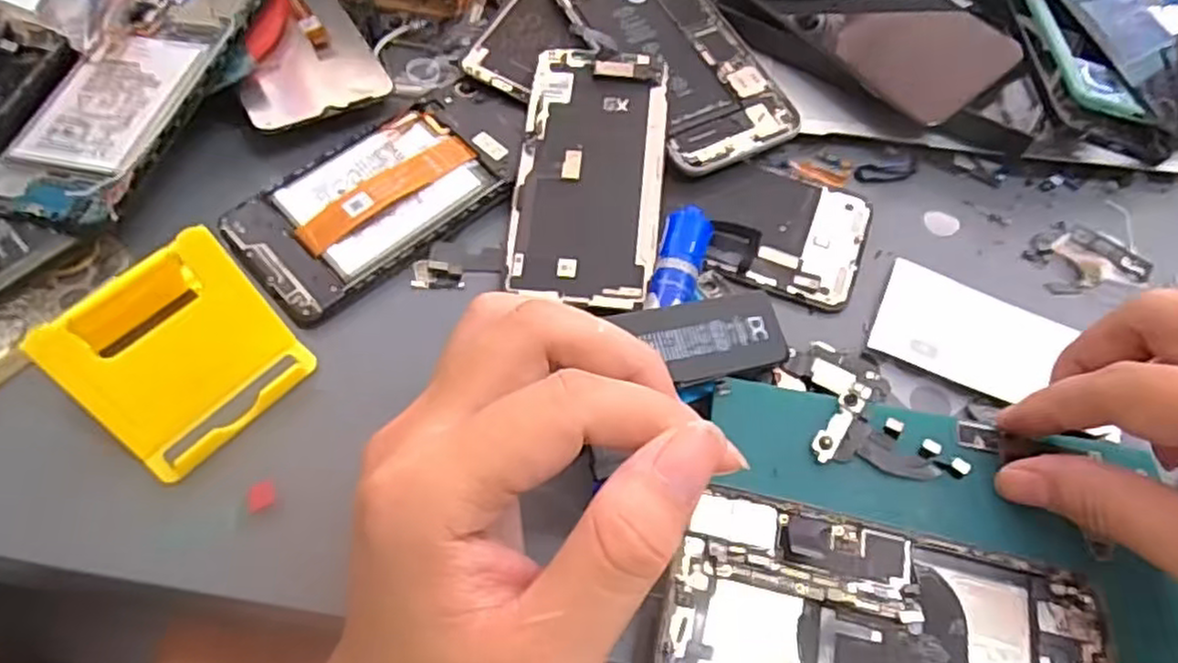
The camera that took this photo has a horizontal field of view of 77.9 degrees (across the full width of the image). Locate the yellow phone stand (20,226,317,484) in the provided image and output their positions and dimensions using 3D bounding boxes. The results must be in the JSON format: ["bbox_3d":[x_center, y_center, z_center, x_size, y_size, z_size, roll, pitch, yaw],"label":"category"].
[{"bbox_3d":[-0.159,0.003,0.276,0.074,0.048,0.072,34,62,18],"label":"yellow phone stand"}]

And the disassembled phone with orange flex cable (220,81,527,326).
[{"bbox_3d":[-0.092,-0.068,0.338,0.143,0.011,0.068,-37,66,-23],"label":"disassembled phone with orange flex cable"}]

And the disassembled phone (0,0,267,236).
[{"bbox_3d":[-0.211,-0.115,0.340,0.069,0.009,0.157,14,64,12],"label":"disassembled phone"}]

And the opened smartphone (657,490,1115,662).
[{"bbox_3d":[0.096,0.096,0.231,0.136,0.009,0.067,12,58,6],"label":"opened smartphone"}]

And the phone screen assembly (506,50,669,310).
[{"bbox_3d":[0.001,-0.075,0.339,0.066,0.004,0.134,5,68,2],"label":"phone screen assembly"}]

